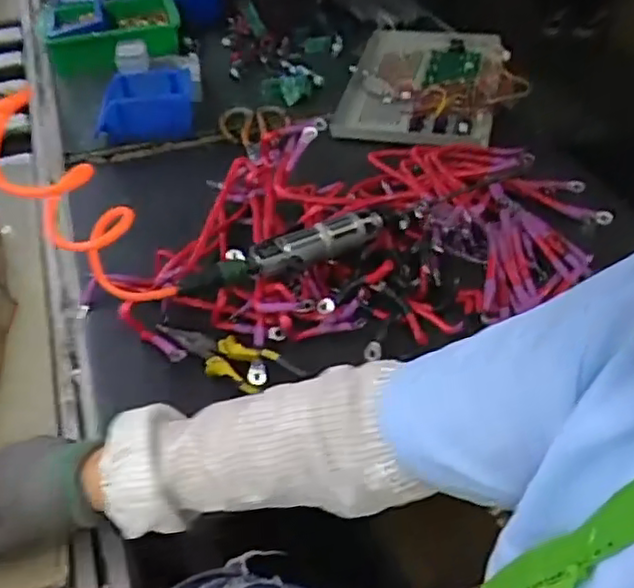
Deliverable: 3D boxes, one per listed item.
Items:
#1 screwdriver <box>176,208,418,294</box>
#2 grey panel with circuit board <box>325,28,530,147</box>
[{"bbox_3d":[-0.016,-0.053,0.737,0.284,0.035,0.038,-21,46,-20],"label":"screwdriver"},{"bbox_3d":[0.201,-0.358,1.141,0.292,0.058,0.366,8,43,11],"label":"grey panel with circuit board"}]

